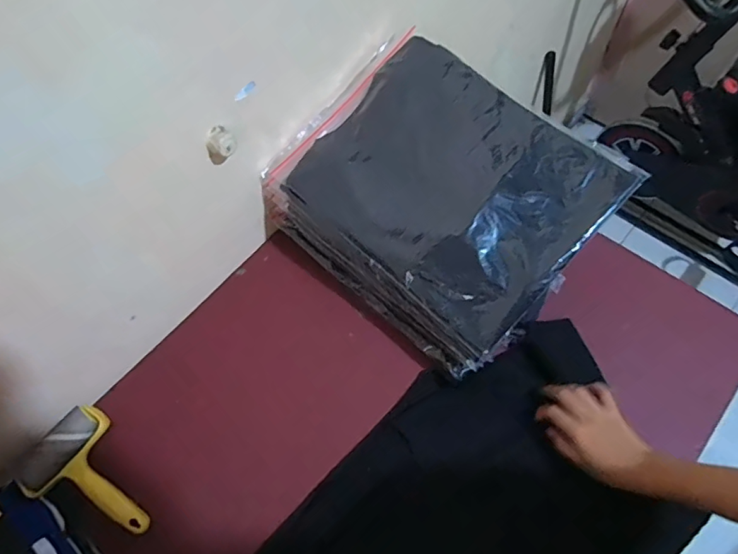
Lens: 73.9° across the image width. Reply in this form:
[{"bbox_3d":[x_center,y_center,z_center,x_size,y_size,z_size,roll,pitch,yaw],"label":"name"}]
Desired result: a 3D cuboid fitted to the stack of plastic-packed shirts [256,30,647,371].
[{"bbox_3d":[0.083,-0.109,0.660,0.388,0.157,0.291,39,72,20],"label":"stack of plastic-packed shirts"}]

